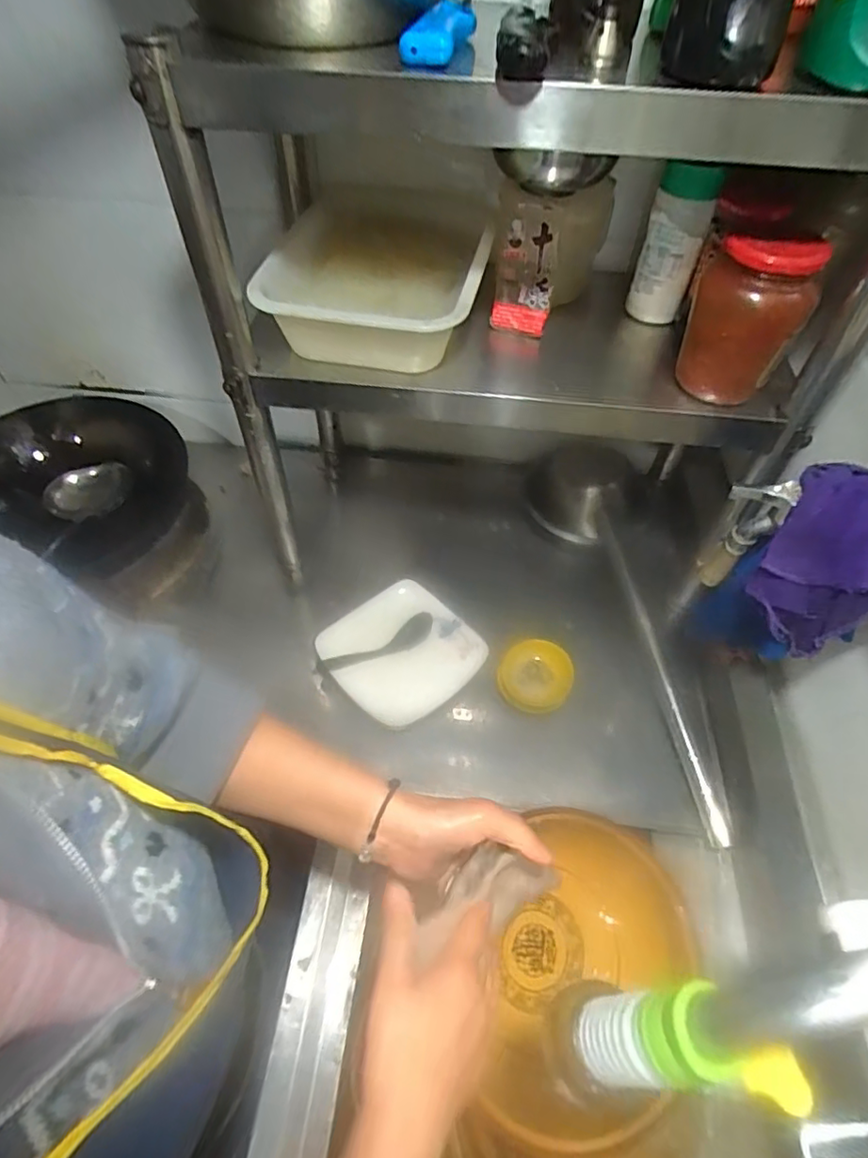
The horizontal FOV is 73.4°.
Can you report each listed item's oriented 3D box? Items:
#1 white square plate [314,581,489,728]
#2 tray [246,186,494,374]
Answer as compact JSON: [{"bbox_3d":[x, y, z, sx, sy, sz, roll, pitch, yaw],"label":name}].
[{"bbox_3d":[-0.041,0.093,0.759,0.177,0.029,0.171,-38,63,-25],"label":"white square plate"},{"bbox_3d":[-0.060,-0.326,0.624,0.226,0.069,0.287,6,54,3],"label":"tray"}]

